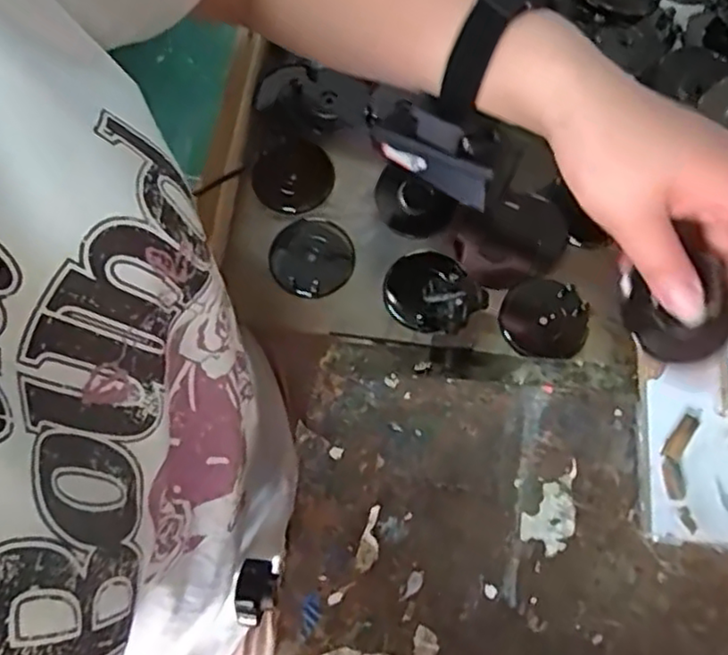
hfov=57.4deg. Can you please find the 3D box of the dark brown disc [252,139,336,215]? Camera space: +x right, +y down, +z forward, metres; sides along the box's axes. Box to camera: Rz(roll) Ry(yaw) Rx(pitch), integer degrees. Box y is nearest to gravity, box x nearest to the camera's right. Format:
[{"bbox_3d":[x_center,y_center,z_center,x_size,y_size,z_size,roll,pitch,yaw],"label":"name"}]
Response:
[{"bbox_3d":[-0.050,-0.105,0.465,0.054,0.007,0.053,0,71,0],"label":"dark brown disc"}]

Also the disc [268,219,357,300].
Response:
[{"bbox_3d":[-0.035,-0.047,0.444,0.056,0.004,0.054,0,71,0],"label":"disc"}]

